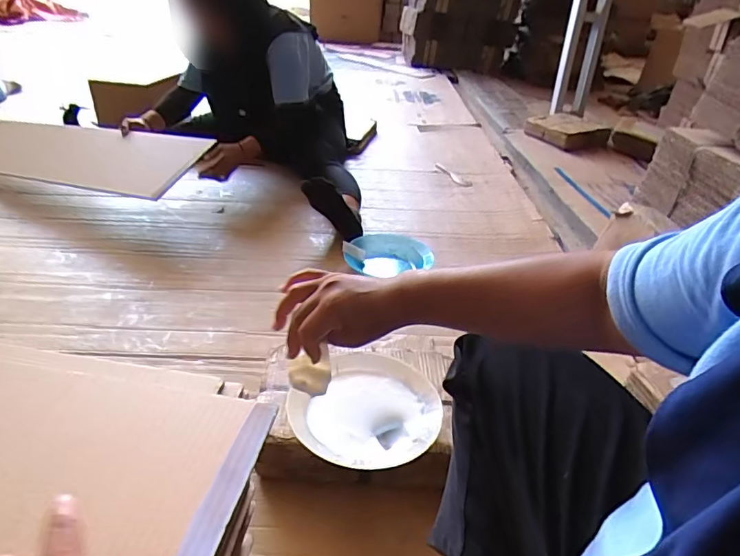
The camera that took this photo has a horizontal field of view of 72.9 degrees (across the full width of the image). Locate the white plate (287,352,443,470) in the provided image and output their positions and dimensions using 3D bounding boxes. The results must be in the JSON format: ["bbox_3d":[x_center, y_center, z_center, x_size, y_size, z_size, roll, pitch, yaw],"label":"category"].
[{"bbox_3d":[0.000,0.191,0.735,0.200,0.039,0.221,21,36,26],"label":"white plate"}]

